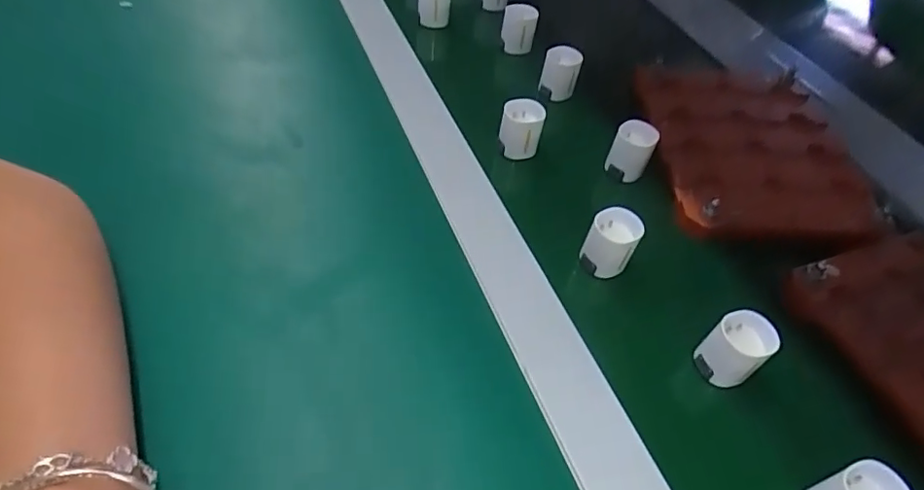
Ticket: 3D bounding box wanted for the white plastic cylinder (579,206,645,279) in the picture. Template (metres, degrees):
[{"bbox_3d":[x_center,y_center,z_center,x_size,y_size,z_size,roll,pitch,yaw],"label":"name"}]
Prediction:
[{"bbox_3d":[0.095,-0.001,0.348,0.030,0.033,0.030,27,51,16],"label":"white plastic cylinder"}]

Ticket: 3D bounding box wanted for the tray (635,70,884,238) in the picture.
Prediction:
[{"bbox_3d":[0.228,-0.078,0.431,0.149,0.024,0.183,1,49,-5],"label":"tray"}]

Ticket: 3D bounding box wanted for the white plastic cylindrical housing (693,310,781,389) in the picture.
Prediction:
[{"bbox_3d":[0.151,0.060,0.305,0.027,0.042,0.029,3,49,-4],"label":"white plastic cylindrical housing"}]

